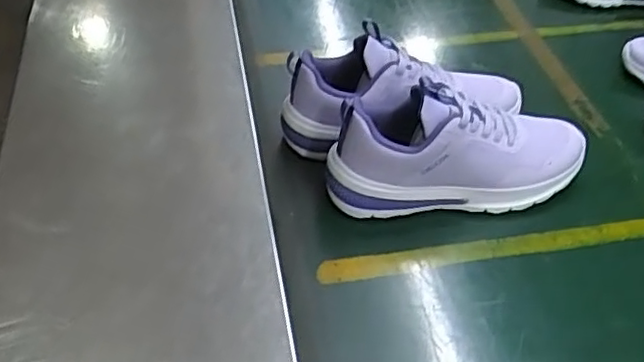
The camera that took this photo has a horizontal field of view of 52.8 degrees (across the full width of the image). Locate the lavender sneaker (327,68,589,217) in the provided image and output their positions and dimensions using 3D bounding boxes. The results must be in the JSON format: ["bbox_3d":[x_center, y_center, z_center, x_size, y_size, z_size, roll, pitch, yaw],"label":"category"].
[{"bbox_3d":[0.139,-0.040,0.658,0.269,0.119,0.105,-3,46,-3],"label":"lavender sneaker"}]

